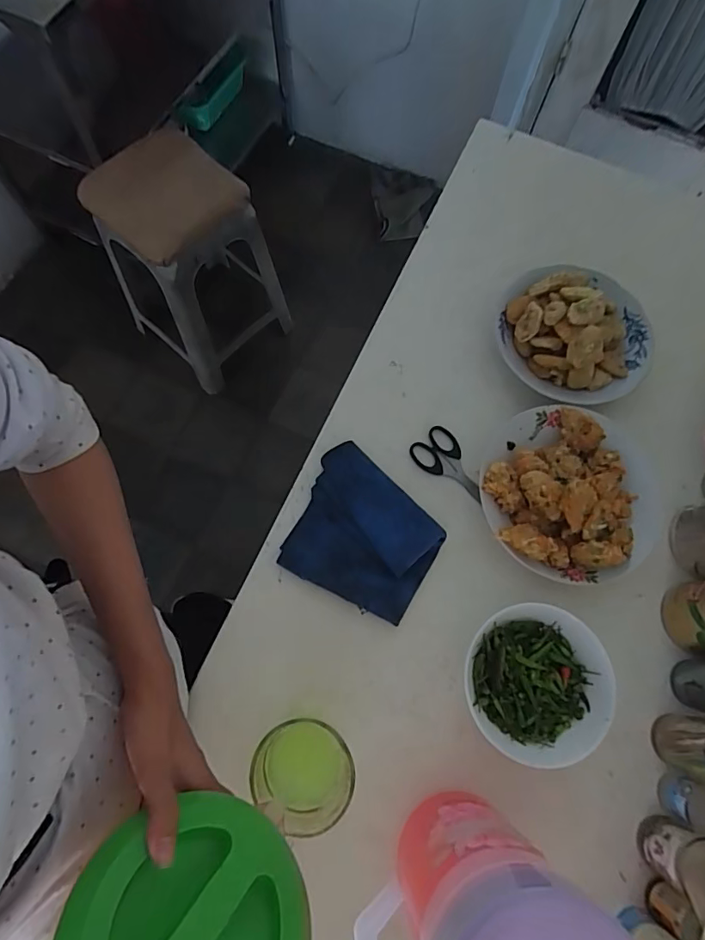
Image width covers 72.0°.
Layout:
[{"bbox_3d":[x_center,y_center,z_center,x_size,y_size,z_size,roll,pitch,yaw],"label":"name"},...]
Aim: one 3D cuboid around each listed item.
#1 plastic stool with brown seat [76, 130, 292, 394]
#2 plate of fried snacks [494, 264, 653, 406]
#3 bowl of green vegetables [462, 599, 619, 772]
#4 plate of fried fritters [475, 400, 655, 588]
[{"bbox_3d":[-0.398,-0.507,1.196,0.322,0.480,0.314,40,75,10],"label":"plastic stool with brown seat"},{"bbox_3d":[0.280,-0.173,0.593,0.188,0.052,0.181,1,72,-2],"label":"plate of fried snacks"},{"bbox_3d":[0.183,0.212,0.489,0.142,0.043,0.139,1,72,-2],"label":"bowl of green vegetables"},{"bbox_3d":[0.246,0.019,0.533,0.198,0.054,0.196,1,72,-2],"label":"plate of fried fritters"}]

